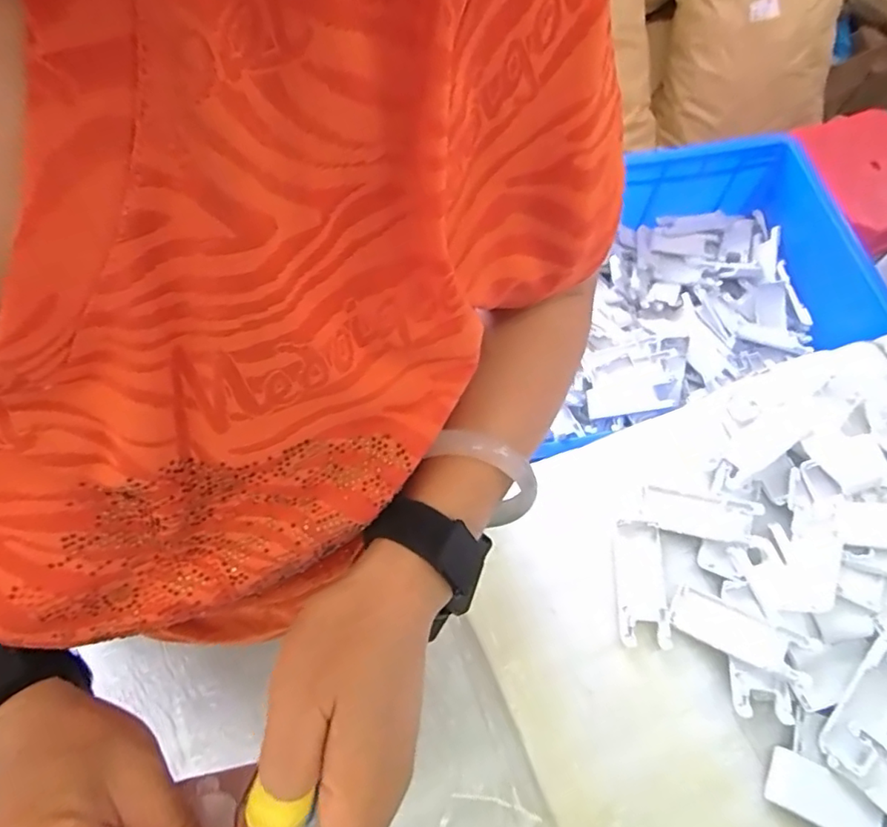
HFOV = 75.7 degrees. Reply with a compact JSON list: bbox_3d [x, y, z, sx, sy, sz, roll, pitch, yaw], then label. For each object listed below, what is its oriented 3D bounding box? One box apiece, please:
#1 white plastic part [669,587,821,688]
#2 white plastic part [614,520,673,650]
[{"bbox_3d":[0.242,0.179,0.466,0.103,0.014,0.041,21,65,28],"label":"white plastic part"},{"bbox_3d":[0.170,0.144,0.488,0.043,0.010,0.102,6,65,1],"label":"white plastic part"}]

